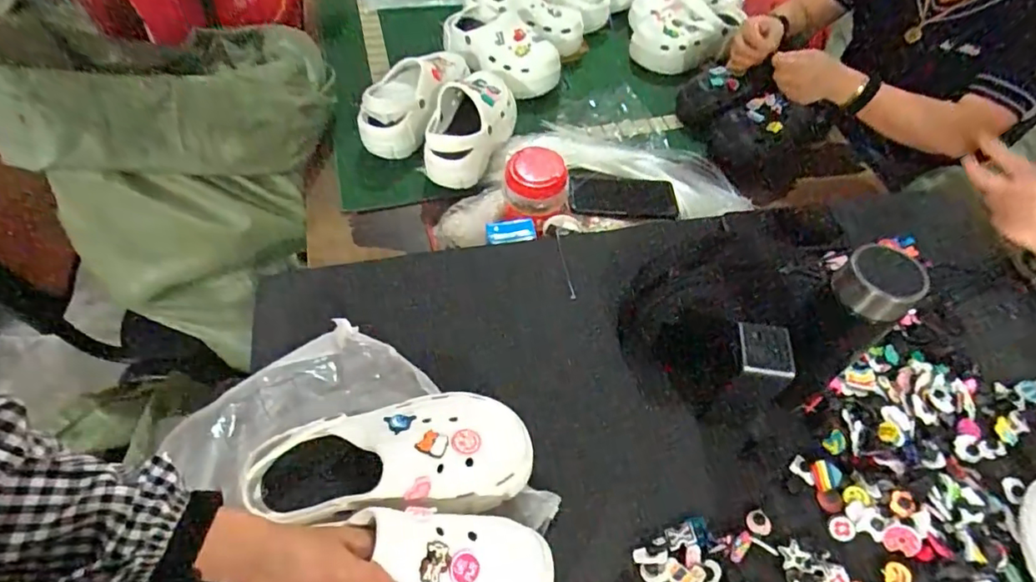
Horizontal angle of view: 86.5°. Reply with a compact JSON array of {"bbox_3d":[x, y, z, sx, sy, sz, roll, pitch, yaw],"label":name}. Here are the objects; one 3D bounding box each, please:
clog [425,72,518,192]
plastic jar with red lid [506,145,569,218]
[{"bbox_3d":[-0.074,-0.281,0.923,0.116,0.097,0.213,12,55,6],"label":"clog"},{"bbox_3d":[0.028,-0.157,0.790,0.084,0.075,0.081,1,54,-1],"label":"plastic jar with red lid"}]

